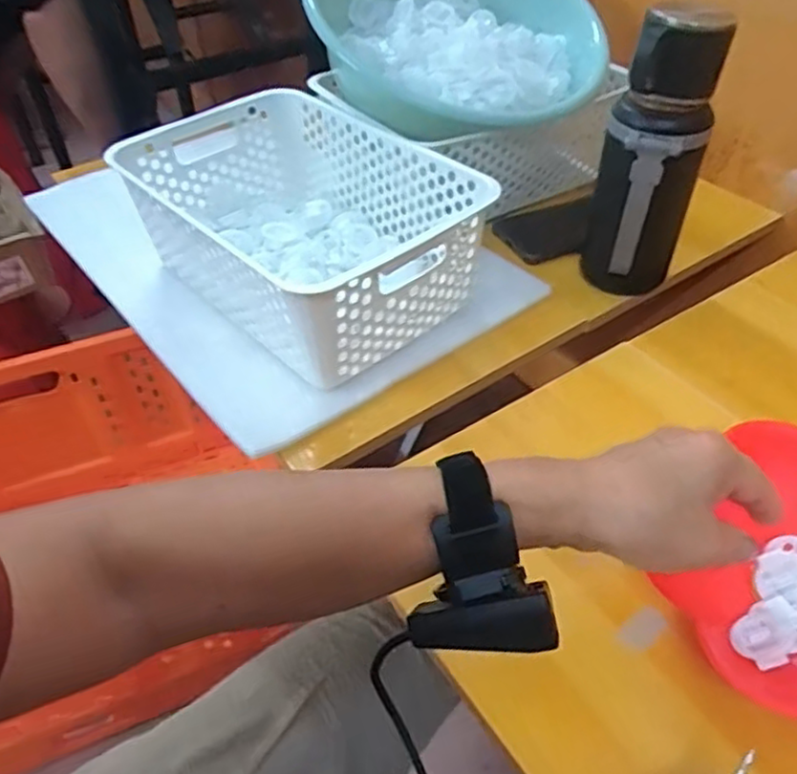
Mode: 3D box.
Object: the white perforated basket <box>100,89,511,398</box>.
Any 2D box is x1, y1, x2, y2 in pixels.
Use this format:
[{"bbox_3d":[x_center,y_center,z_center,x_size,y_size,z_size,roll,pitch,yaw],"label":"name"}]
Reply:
[{"bbox_3d":[-0.087,-0.137,0.624,0.209,0.129,0.310,-35,53,-29],"label":"white perforated basket"}]

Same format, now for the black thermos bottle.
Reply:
[{"bbox_3d":[0.210,-0.181,0.583,0.080,0.229,0.075,11,46,13],"label":"black thermos bottle"}]

